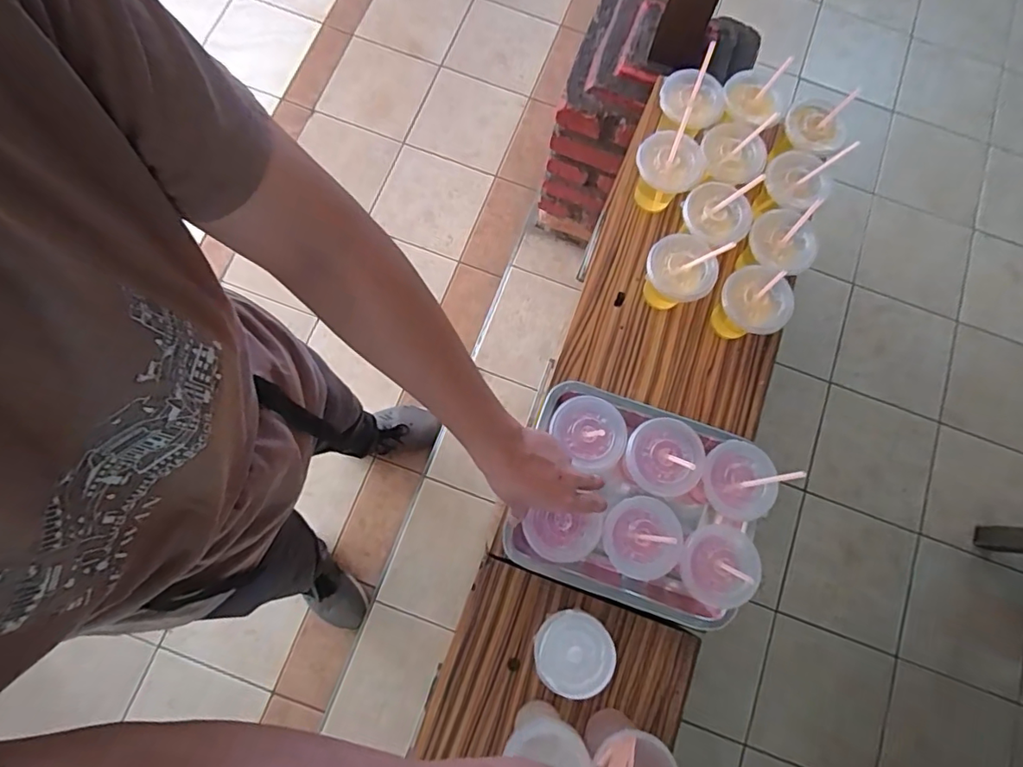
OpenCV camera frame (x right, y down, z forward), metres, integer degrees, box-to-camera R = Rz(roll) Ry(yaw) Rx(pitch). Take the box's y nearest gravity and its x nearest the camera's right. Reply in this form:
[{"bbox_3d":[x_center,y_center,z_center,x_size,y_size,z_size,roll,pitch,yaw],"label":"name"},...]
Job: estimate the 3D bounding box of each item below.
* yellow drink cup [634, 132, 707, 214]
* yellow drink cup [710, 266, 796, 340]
[{"bbox_3d":[0.223,-0.301,0.775,0.087,0.092,0.093,1,78,-3],"label":"yellow drink cup"},{"bbox_3d":[0.326,-0.103,0.735,0.083,0.095,0.087,1,78,-3],"label":"yellow drink cup"}]

